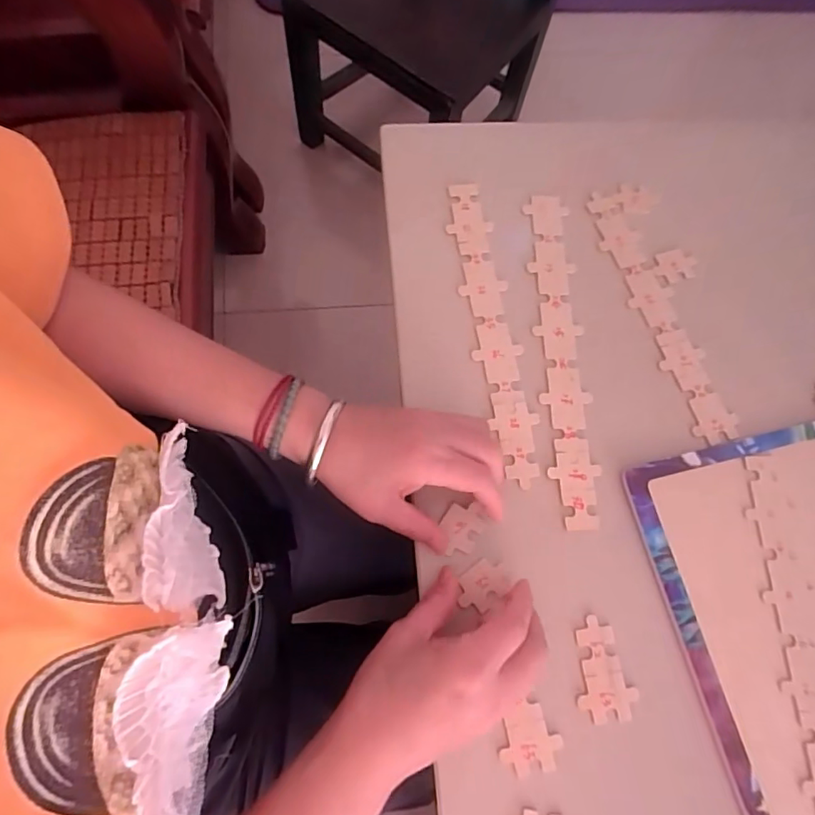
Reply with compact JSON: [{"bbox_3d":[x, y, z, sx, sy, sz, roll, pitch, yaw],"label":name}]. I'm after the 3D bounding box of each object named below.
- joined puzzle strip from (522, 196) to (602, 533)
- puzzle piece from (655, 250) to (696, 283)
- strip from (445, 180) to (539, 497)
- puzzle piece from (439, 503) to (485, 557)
[{"bbox_3d":[0.115,-0.045,0.401,0.033,0.005,0.266,0,72,-2],"label":"joined puzzle strip"},{"bbox_3d":[0.218,-0.115,0.431,0.035,0.004,0.027,-18,73,-8],"label":"puzzle piece"},{"bbox_3d":[0.063,-0.065,0.404,0.034,0.004,0.243,-8,72,-5],"label":"strip"},{"bbox_3d":[0.036,0.081,0.356,0.026,0.004,0.035,28,73,7],"label":"puzzle piece"}]

